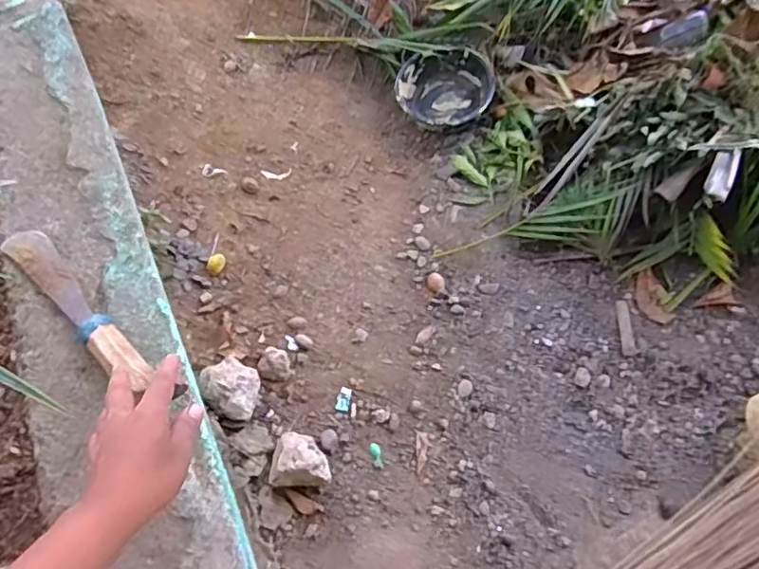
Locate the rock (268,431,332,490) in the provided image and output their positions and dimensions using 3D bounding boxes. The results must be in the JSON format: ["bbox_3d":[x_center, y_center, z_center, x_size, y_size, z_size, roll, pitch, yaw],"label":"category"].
[{"bbox_3d":[-0.150,0.320,1.090,0.110,0.114,0.107,-2,58,-4],"label":"rock"}]

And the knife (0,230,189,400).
[{"bbox_3d":[-0.297,0.025,0.584,0.297,0.028,0.042,37,63,26],"label":"knife"}]

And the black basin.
[{"bbox_3d":[0.176,-0.521,1.551,0.260,0.106,0.215,5,58,0],"label":"black basin"}]

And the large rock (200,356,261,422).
[{"bbox_3d":[-0.293,0.205,1.165,0.131,0.055,0.112,35,63,17],"label":"large rock"}]

